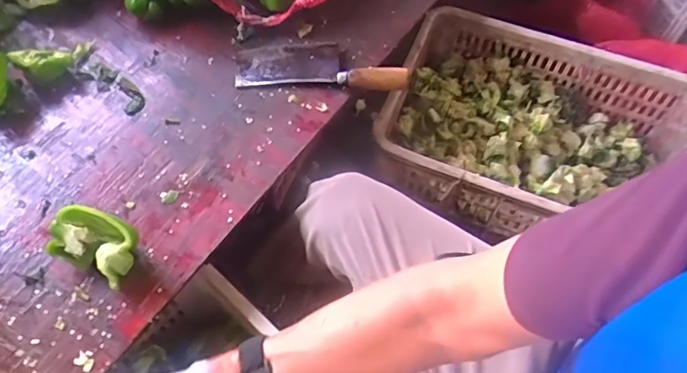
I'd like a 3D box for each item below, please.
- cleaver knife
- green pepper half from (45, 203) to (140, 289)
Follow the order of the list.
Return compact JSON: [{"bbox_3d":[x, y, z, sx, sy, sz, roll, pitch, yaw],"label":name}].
[{"bbox_3d":[-0.033,-0.182,0.758,0.248,0.032,0.089,3,57,0],"label":"cleaver knife"},{"bbox_3d":[-0.275,0.064,0.574,0.096,0.070,0.056,22,60,12],"label":"green pepper half"}]

